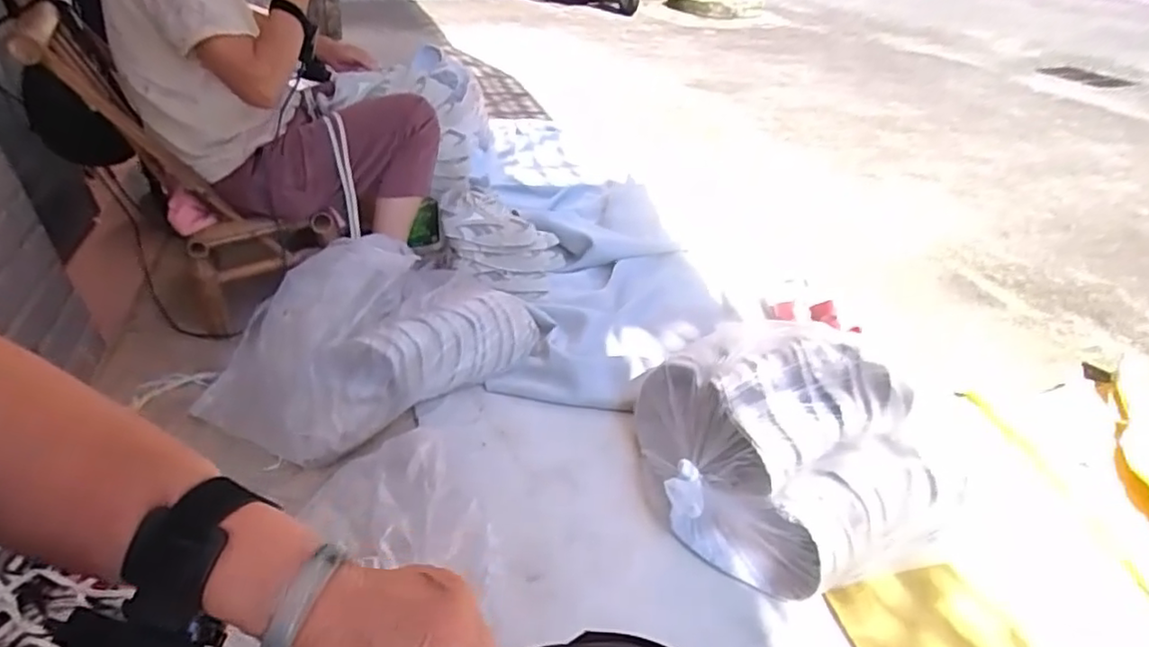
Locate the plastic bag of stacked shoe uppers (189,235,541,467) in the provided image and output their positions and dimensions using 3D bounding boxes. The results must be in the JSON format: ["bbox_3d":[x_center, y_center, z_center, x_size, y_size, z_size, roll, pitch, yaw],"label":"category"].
[{"bbox_3d":[-0.372,0.008,1.129,0.539,0.229,0.313,-29,45,-35],"label":"plastic bag of stacked shoe uppers"}]

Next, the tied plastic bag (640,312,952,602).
[{"bbox_3d":[0.327,0.182,0.970,0.408,0.215,0.415,-4,36,-8],"label":"tied plastic bag"}]

